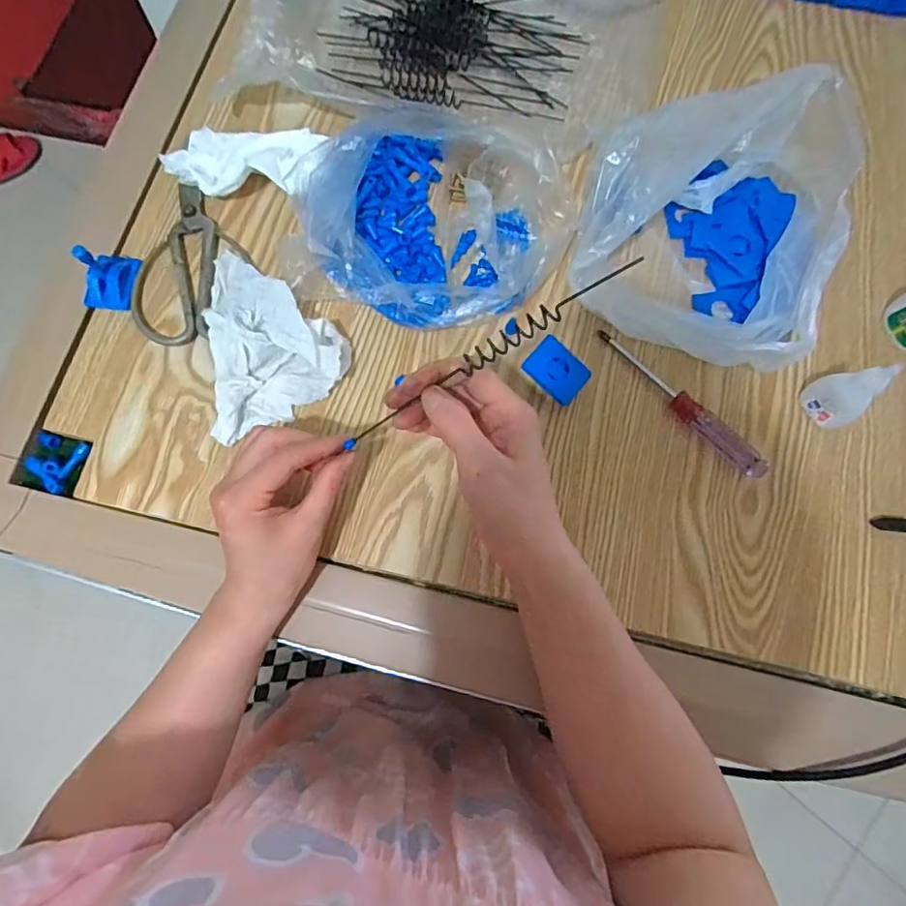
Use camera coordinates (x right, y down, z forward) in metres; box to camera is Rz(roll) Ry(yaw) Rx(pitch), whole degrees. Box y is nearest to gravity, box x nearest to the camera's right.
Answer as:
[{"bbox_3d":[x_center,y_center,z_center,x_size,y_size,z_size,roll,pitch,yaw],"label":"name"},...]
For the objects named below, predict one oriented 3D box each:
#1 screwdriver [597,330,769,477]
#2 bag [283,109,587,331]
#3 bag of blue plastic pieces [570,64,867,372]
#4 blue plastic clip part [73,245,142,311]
[{"bbox_3d":[0.163,-0.039,0.399,0.018,0.018,0.147,-42,79,-10],"label":"screwdriver"},{"bbox_3d":[-0.010,-0.176,0.414,0.186,0.062,0.178,24,77,6],"label":"bag"},{"bbox_3d":[0.183,-0.175,0.402,0.159,0.086,0.208,16,76,4],"label":"bag of blue plastic pieces"},{"bbox_3d":[-0.262,-0.136,0.413,0.033,0.041,0.043,5,76,1],"label":"blue plastic clip part"}]

